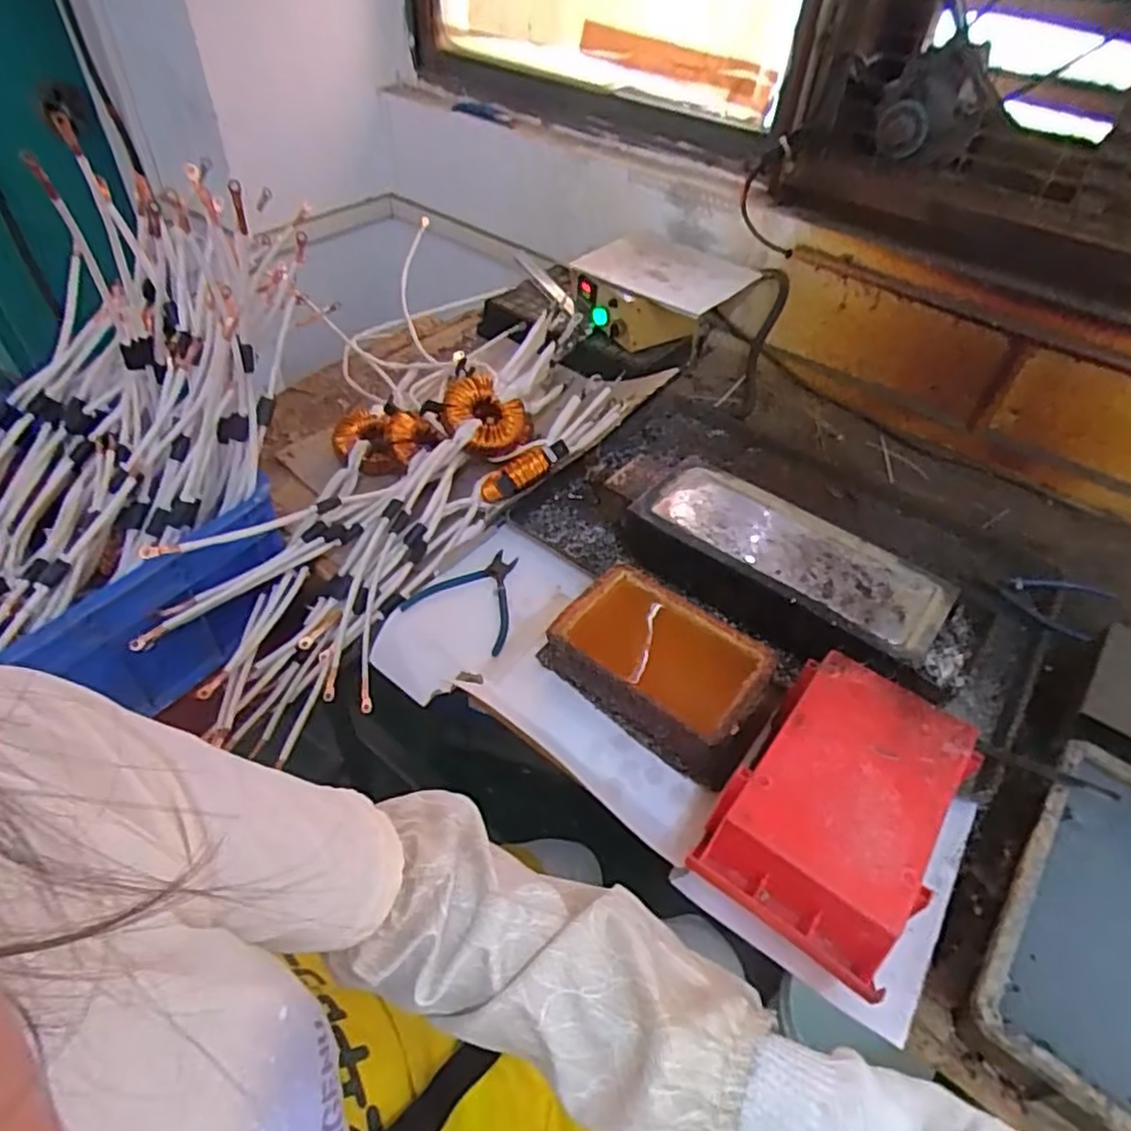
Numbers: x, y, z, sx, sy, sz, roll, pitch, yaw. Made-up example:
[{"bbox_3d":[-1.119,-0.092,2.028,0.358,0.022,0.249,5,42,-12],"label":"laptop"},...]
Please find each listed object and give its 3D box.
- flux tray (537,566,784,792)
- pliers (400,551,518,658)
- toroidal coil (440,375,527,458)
[{"bbox_3d":[0.098,0.100,0.694,0.218,0.064,0.139,32,52,25],"label":"flux tray"},{"bbox_3d":[-0.098,0.033,0.789,0.132,0.015,0.124,27,50,21],"label":"pliers"},{"bbox_3d":[-0.112,-0.197,0.925,0.114,0.052,0.102,36,68,-4],"label":"toroidal coil"}]

